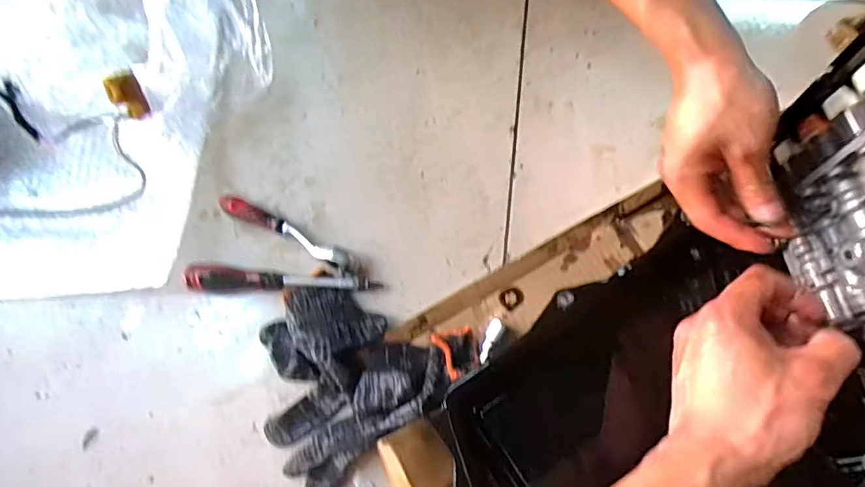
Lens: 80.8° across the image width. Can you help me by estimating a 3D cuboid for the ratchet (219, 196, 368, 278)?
[{"bbox_3d":[-0.121,-0.008,0.444,0.141,0.019,0.021,27,77,8],"label":"ratchet"}]

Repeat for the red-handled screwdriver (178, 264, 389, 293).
[{"bbox_3d":[-0.126,0.033,0.430,0.157,0.026,0.020,2,75,2],"label":"red-handled screwdriver"}]

